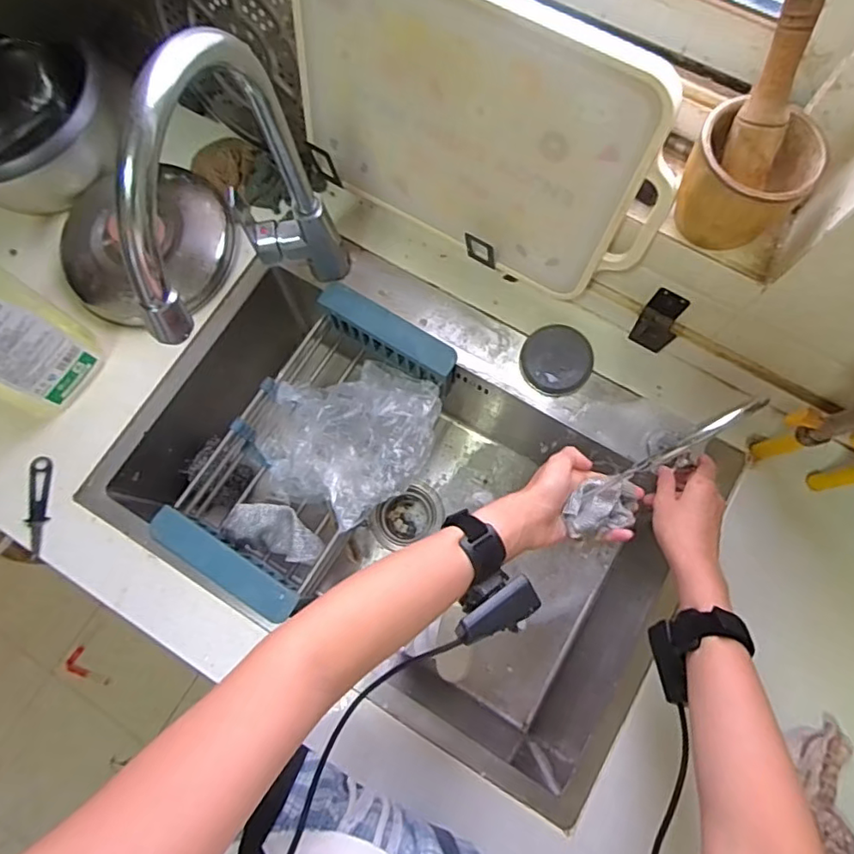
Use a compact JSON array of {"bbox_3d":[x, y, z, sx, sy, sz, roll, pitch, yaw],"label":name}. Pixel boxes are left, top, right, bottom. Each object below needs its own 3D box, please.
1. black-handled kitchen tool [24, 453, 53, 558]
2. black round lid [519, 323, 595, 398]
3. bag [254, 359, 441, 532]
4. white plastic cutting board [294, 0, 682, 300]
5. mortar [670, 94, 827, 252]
[{"bbox_3d":[-0.450,0.091,0.662,0.024,0.009,0.116,-6,75,0],"label":"black-handled kitchen tool"},{"bbox_3d":[0.158,-0.083,0.694,0.084,0.018,0.084,0,75,2],"label":"black round lid"},{"bbox_3d":[-0.099,0.004,0.723,0.209,0.084,0.199,31,78,10],"label":"bag"},{"bbox_3d":[0.043,-0.287,0.574,0.393,0.273,0.026,32,68,4],"label":"white plastic cutting board"},{"bbox_3d":[0.277,-0.217,0.513,0.095,0.096,0.093,34,78,10],"label":"mortar"}]

